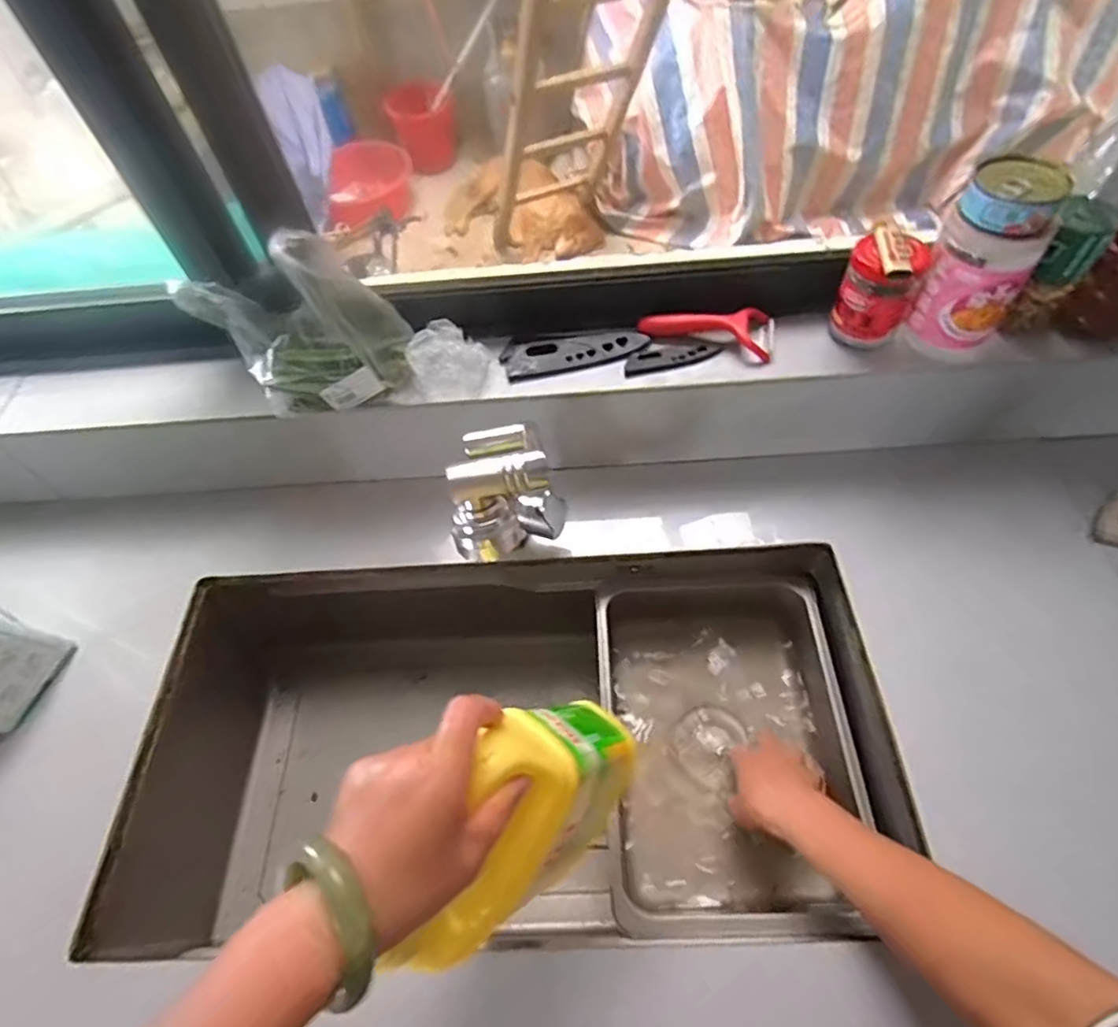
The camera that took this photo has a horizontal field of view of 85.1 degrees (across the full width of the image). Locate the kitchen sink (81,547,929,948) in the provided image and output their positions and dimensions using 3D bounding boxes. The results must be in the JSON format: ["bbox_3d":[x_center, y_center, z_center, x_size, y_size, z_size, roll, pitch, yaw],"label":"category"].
[{"bbox_3d":[-0.042,0.250,0.684,0.708,0.235,0.360,1,57,6],"label":"kitchen sink"}]

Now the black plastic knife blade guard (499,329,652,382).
[{"bbox_3d":[0.017,-0.173,0.656,0.155,0.010,0.055,-5,57,2],"label":"black plastic knife blade guard"}]

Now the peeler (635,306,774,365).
[{"bbox_3d":[0.157,-0.202,0.648,0.138,0.026,0.056,11,59,12],"label":"peeler"}]

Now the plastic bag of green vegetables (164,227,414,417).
[{"bbox_3d":[-0.254,-0.185,0.587,0.181,0.169,0.077,-1,57,4],"label":"plastic bag of green vegetables"}]

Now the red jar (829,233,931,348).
[{"bbox_3d":[0.311,-0.216,0.601,0.065,0.088,0.060,-2,57,4],"label":"red jar"}]

